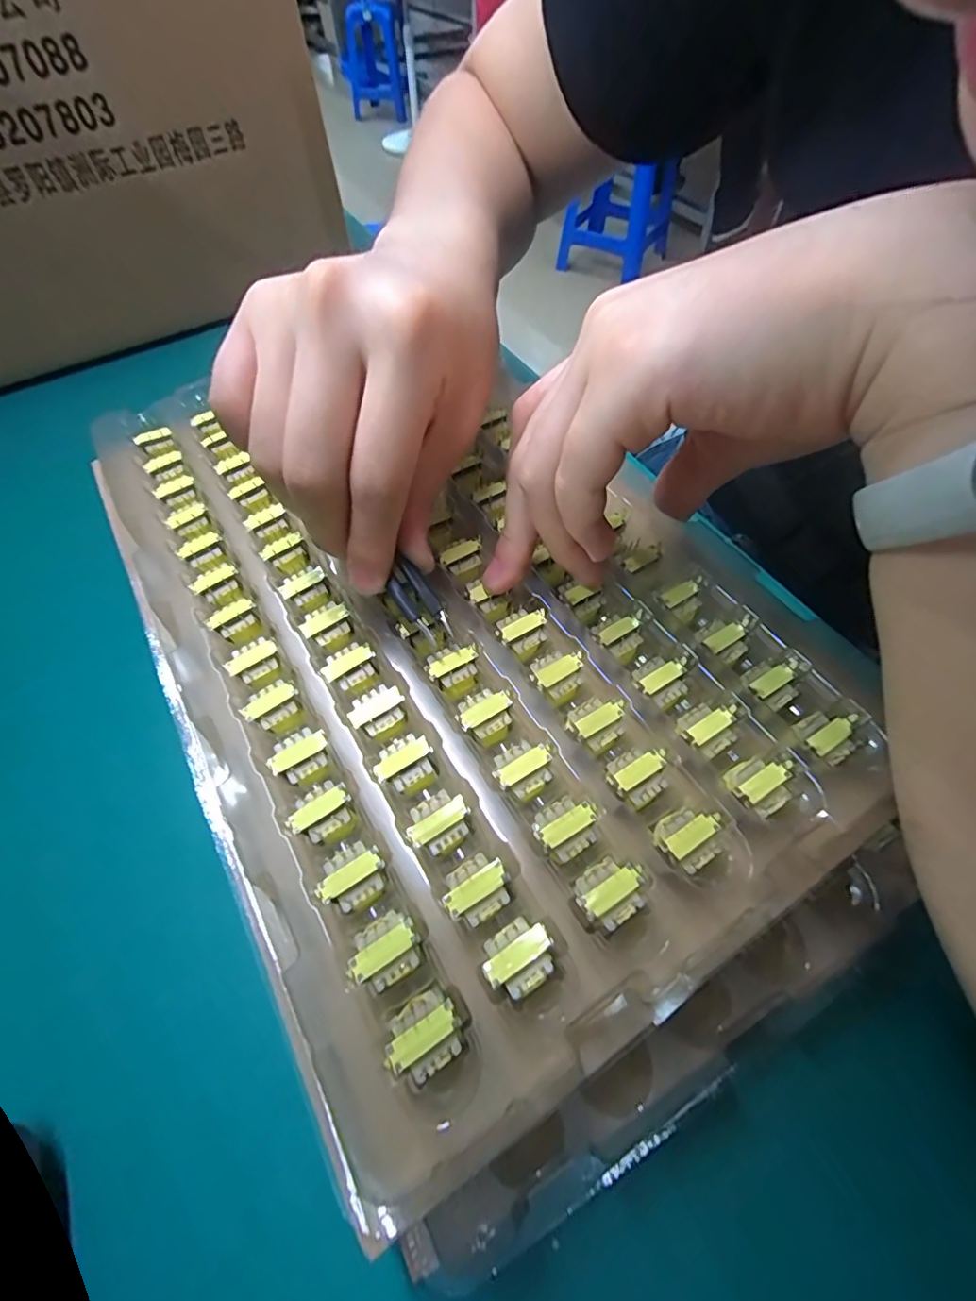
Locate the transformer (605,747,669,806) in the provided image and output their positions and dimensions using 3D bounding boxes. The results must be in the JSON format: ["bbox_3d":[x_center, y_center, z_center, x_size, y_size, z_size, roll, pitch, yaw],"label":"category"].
[{"bbox_3d":[0.049,0.040,0.171,0.020,0.007,0.016,-31,62,-18],"label":"transformer"}]

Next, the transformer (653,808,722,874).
[{"bbox_3d":[0.061,0.056,0.159,0.020,0.007,0.016,-28,61,-16],"label":"transformer"}]

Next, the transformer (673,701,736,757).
[{"bbox_3d":[0.075,0.026,0.178,0.020,0.006,0.016,-32,62,-18],"label":"transformer"}]

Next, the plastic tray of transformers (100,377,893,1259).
[{"bbox_3d":[-0.024,-0.026,0.221,0.216,0.026,0.322,-29,61,-16],"label":"plastic tray of transformers"}]

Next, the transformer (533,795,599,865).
[{"bbox_3d":[0.025,0.056,0.166,0.020,0.010,0.016,-31,62,-18],"label":"transformer"}]

